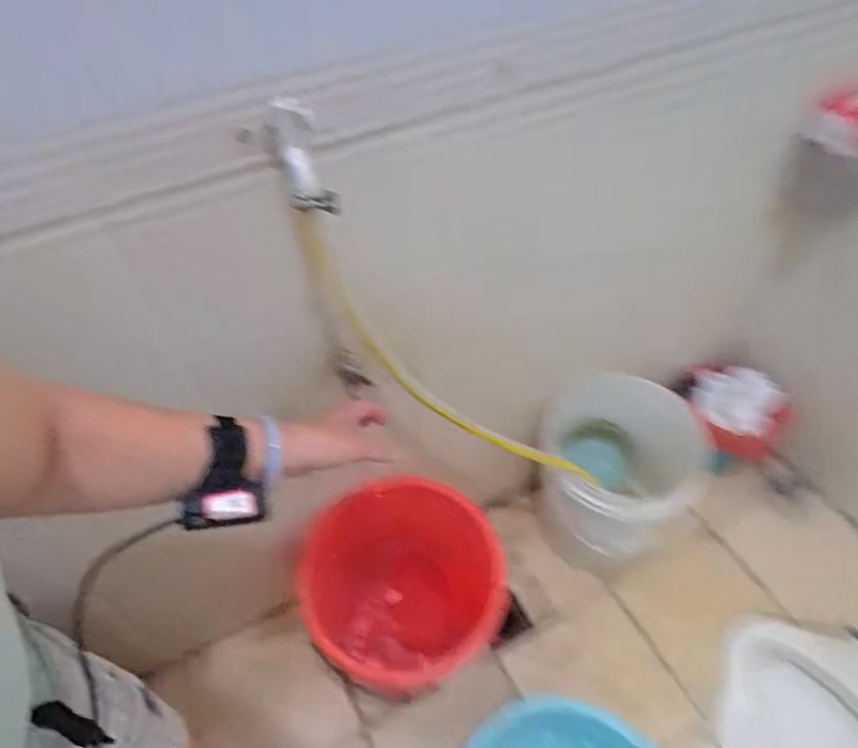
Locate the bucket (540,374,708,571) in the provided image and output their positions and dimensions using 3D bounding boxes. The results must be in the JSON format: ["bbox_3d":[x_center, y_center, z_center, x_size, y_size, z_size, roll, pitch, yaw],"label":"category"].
[{"bbox_3d":[0.411,0.214,1.246,0.326,0.339,0.344,-3,49,3],"label":"bucket"}]

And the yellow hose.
[{"bbox_3d":[0.043,0.023,0.840,0.105,0.710,0.054,-26,41,31],"label":"yellow hose"}]

